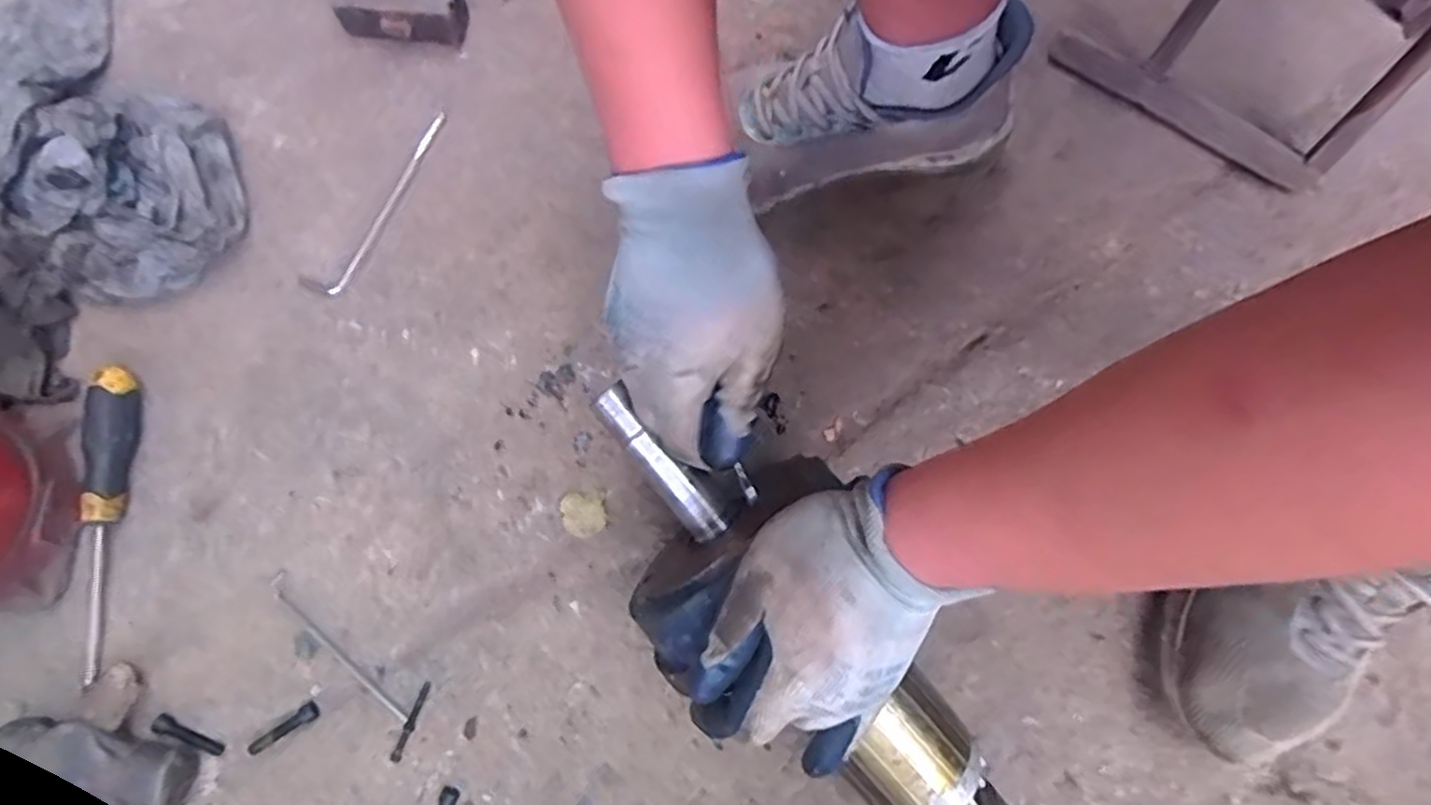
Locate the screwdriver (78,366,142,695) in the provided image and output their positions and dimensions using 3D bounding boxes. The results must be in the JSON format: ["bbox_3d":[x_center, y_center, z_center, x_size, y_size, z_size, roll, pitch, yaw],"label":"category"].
[{"bbox_3d":[-0.448,0.083,0.527,0.028,0.032,0.221,2,75,-2],"label":"screwdriver"}]

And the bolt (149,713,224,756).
[{"bbox_3d":[-0.360,0.228,0.497,0.048,0.012,0.010,27,76,5],"label":"bolt"}]

